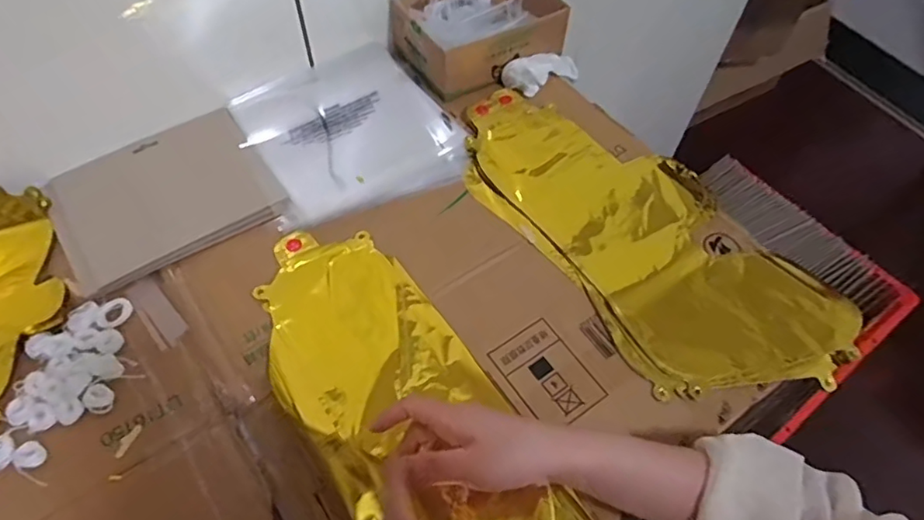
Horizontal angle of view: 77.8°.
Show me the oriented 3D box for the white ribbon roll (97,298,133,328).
[{"bbox_3d":[-0.308,0.048,0.508,0.025,0.006,0.030,37,62,21],"label":"white ribbon roll"}]

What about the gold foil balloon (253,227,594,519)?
[{"bbox_3d":[-0.038,0.134,0.475,0.152,0.023,0.427,-34,65,-22],"label":"gold foil balloon"}]

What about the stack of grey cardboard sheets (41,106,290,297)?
[{"bbox_3d":[-0.304,-0.070,0.585,0.199,0.013,0.173,-29,61,-20],"label":"stack of grey cardboard sheets"}]

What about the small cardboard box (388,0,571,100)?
[{"bbox_3d":[0.024,-0.296,0.720,0.202,0.053,0.142,-26,60,-18],"label":"small cardboard box"}]

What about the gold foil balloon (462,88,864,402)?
[{"bbox_3d":[0.169,-0.033,0.580,0.207,0.017,0.428,-36,64,-23],"label":"gold foil balloon"}]

